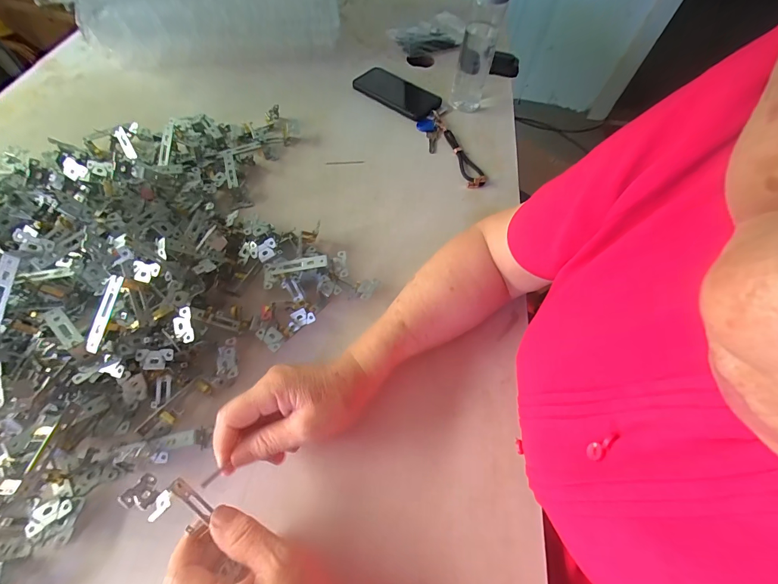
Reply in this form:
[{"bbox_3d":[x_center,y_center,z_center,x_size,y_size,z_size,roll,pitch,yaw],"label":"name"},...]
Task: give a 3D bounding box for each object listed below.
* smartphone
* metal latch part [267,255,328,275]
[{"bbox_3d":[0.012,-0.385,0.638,0.181,0.013,0.085,37,65,16],"label":"smartphone"},{"bbox_3d":[-0.106,-0.032,0.393,0.068,0.005,0.014,-7,83,4],"label":"metal latch part"}]

